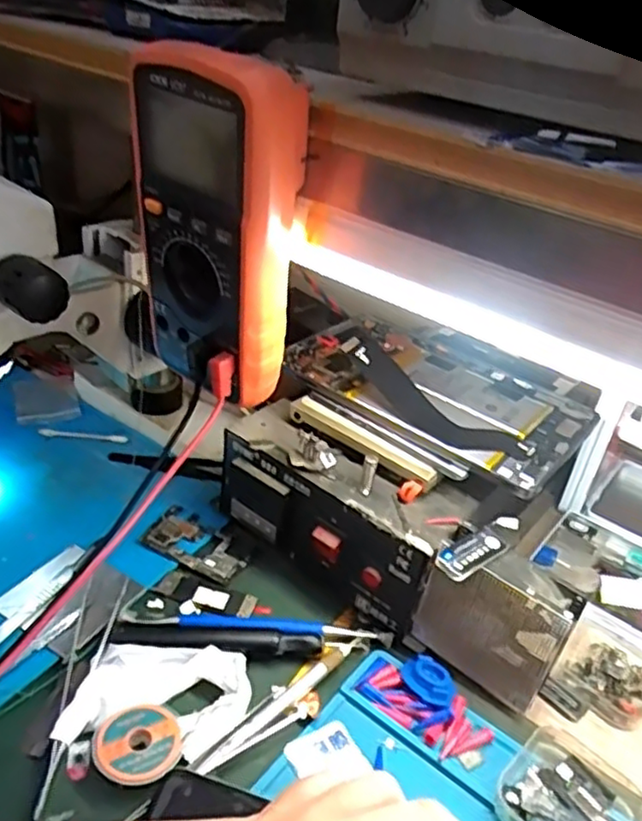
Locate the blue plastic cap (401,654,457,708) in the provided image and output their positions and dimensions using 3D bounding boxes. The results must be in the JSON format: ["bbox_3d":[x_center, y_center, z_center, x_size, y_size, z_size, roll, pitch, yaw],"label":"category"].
[{"bbox_3d":[0.065,0.161,0.402,0.028,0.008,0.038,-2,34,-13],"label":"blue plastic cap"}]

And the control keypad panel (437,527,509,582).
[{"bbox_3d":[0.085,0.081,0.379,0.047,0.008,0.018,-19,41,-34],"label":"control keypad panel"}]

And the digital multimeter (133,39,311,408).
[{"bbox_3d":[-0.057,-0.093,0.359,0.088,0.170,0.049,30,40,32],"label":"digital multimeter"}]

